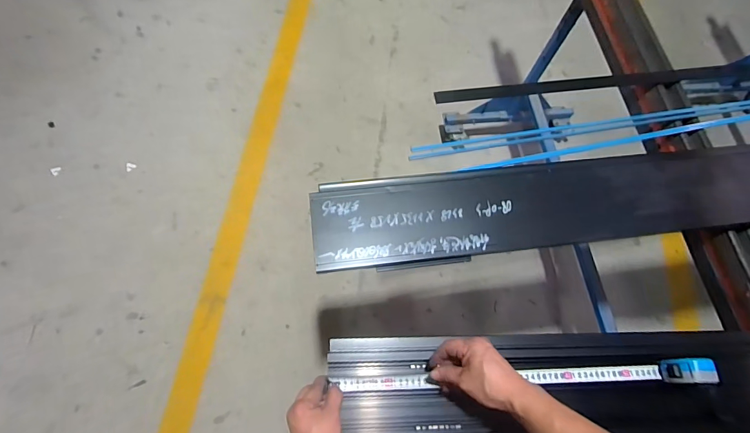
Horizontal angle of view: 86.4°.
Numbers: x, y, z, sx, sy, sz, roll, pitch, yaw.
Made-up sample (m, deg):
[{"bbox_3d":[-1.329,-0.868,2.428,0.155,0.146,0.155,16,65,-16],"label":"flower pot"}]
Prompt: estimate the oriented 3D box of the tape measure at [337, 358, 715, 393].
[{"bbox_3d":[0.242,0.266,0.651,0.592,0.055,0.036,-2,66,-1],"label":"tape measure"}]

